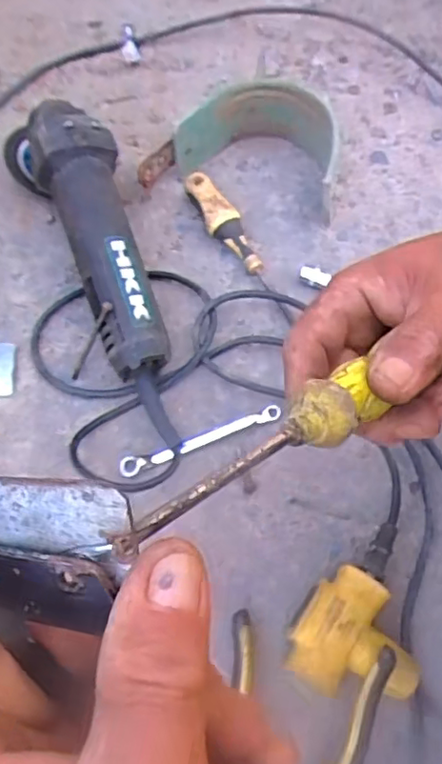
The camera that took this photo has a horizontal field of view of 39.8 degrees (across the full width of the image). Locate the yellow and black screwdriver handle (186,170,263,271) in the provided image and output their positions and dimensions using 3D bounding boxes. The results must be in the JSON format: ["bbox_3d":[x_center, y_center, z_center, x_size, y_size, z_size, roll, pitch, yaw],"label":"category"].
[{"bbox_3d":[0.002,-0.149,0.581,0.029,0.035,0.113,-26,70,-12],"label":"yellow and black screwdriver handle"}]

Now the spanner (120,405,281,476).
[{"bbox_3d":[-0.016,0.049,0.506,0.137,0.017,0.016,-20,68,-10],"label":"spanner"}]

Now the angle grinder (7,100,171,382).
[{"bbox_3d":[-0.114,-0.133,0.536,0.082,0.091,0.274,-22,69,-10],"label":"angle grinder"}]

